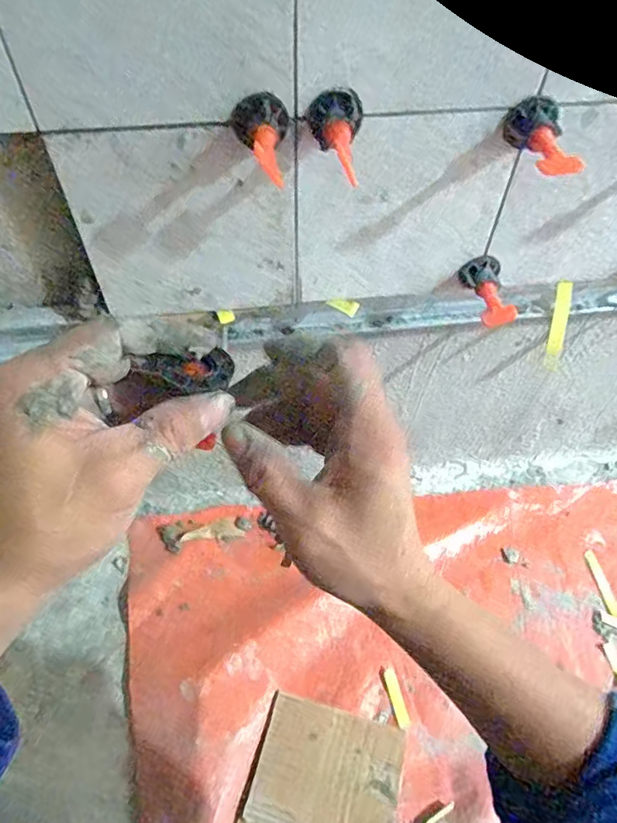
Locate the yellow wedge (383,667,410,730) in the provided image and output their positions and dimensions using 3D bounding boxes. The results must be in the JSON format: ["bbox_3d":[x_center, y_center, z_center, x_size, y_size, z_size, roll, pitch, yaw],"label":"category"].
[{"bbox_3d":[0.099,0.322,0.615,0.015,0.004,0.060,-11,54,-9],"label":"yellow wedge"}]

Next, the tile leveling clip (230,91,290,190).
[{"bbox_3d":[-0.027,-0.155,0.311,0.033,0.026,0.054,-2,55,-3],"label":"tile leveling clip"}]

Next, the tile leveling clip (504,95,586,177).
[{"bbox_3d":[0.142,-0.165,0.334,0.036,0.029,0.058,1,55,-1],"label":"tile leveling clip"}]

